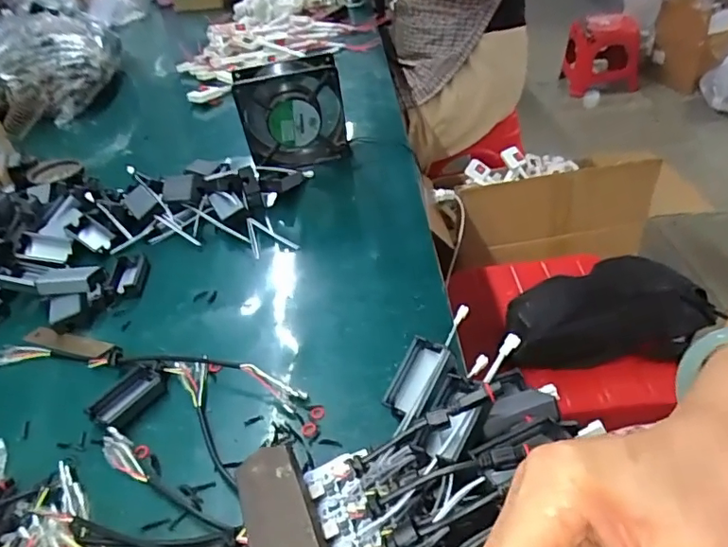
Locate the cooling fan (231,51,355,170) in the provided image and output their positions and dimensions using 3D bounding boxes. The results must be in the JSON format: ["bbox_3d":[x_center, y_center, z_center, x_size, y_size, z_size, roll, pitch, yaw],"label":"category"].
[{"bbox_3d":[-0.084,-0.185,0.631,0.120,0.115,0.040,-7,38,3],"label":"cooling fan"}]

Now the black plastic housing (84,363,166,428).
[{"bbox_3d":[-0.181,0.095,0.412,0.034,0.011,0.057,24,48,32],"label":"black plastic housing"}]

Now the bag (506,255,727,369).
[{"bbox_3d":[0.311,0.046,0.690,0.274,0.073,0.126,-13,39,-6],"label":"bag"}]

